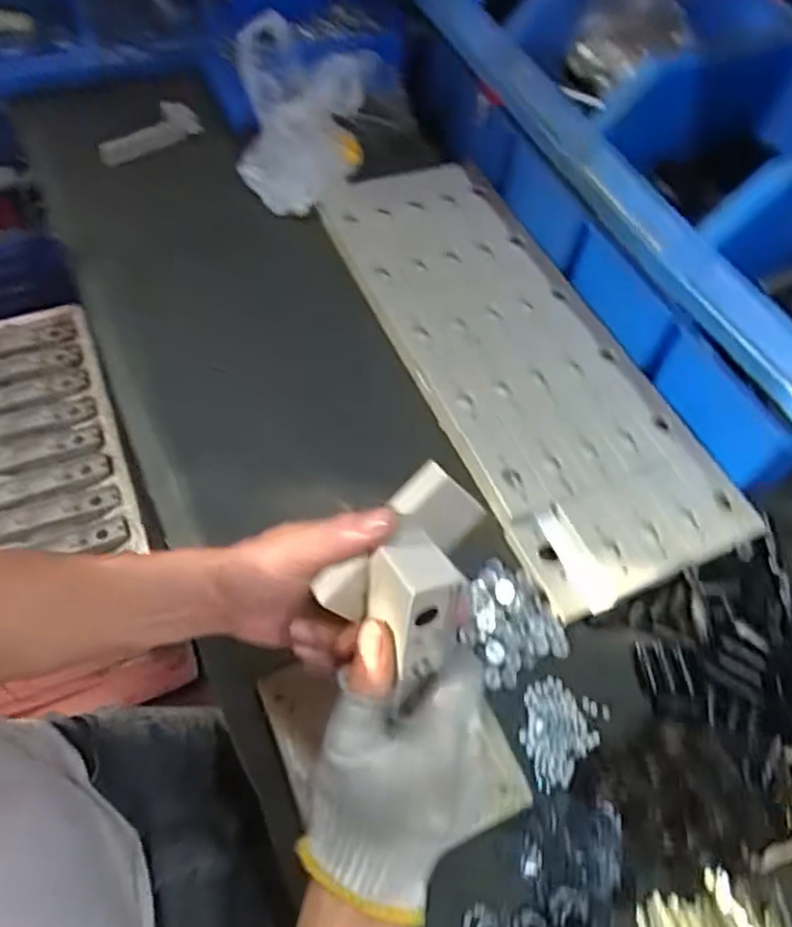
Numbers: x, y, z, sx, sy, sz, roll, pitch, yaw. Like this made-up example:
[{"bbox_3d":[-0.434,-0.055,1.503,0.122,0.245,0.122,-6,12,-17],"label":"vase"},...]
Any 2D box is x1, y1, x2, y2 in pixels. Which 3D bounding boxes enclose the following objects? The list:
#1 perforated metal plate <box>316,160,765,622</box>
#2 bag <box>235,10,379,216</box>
[{"bbox_3d":[0.108,-0.119,0.692,0.200,0.026,0.541,-20,61,-16],"label":"perforated metal plate"},{"bbox_3d":[-0.101,-0.391,0.768,0.150,0.155,0.177,5,57,-1],"label":"bag"}]

